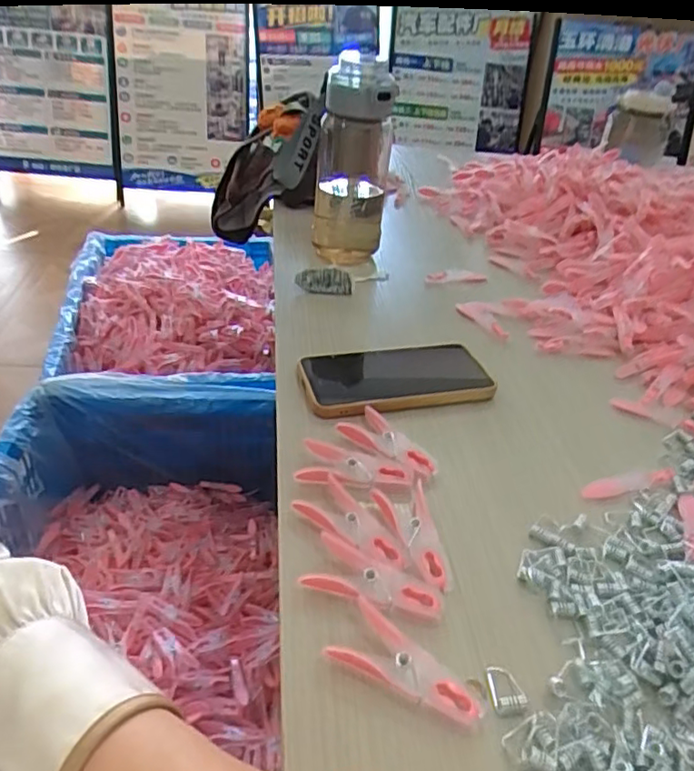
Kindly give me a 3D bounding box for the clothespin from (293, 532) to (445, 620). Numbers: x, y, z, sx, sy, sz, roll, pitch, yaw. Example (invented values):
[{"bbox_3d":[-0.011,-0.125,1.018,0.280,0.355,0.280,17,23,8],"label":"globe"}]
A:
[{"bbox_3d":[0.015,0.110,0.337,0.075,0.014,0.034,19,37,18],"label":"clothespin"}]

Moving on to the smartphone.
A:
[{"bbox_3d":[0.040,-0.007,0.511,0.157,0.011,0.078,-8,39,-19],"label":"smartphone"}]

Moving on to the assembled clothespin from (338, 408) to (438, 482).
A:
[{"bbox_3d":[0.027,0.042,0.435,0.037,0.012,0.079,-18,42,-30],"label":"assembled clothespin"}]

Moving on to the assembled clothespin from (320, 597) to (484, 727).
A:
[{"bbox_3d":[0.031,0.139,0.299,0.076,0.013,0.034,25,39,25],"label":"assembled clothespin"}]

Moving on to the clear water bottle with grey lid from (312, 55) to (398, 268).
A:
[{"bbox_3d":[0.006,-0.245,0.683,0.086,0.208,0.086,4,35,-2],"label":"clear water bottle with grey lid"}]

